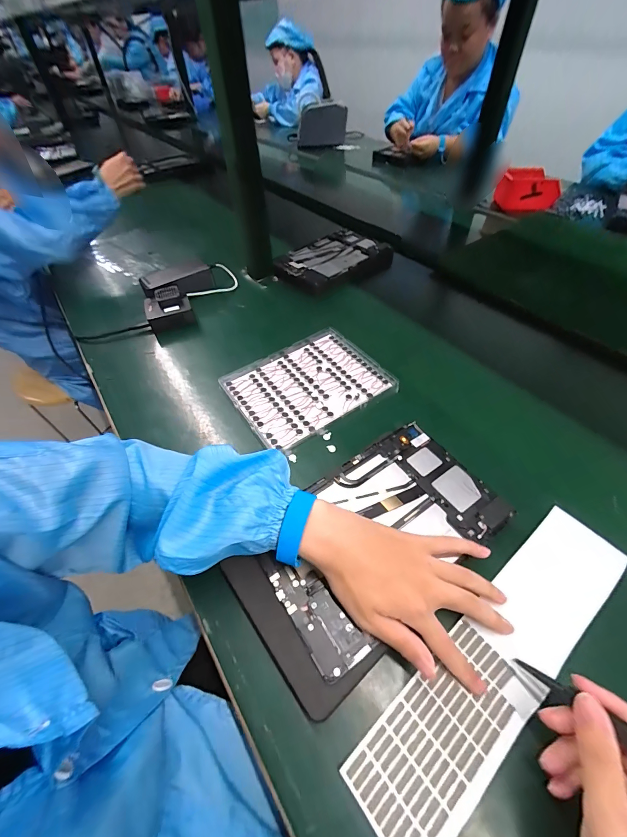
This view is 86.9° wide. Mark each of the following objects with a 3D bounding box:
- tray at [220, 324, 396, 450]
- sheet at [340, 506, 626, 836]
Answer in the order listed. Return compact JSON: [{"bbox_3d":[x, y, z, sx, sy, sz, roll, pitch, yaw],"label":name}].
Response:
[{"bbox_3d":[-0.008,-0.053,0.494,0.212,0.009,0.167,-28,55,-19],"label":"tray"},{"bbox_3d":[0.164,0.196,0.282,0.313,0.008,0.073,-33,56,-23],"label":"sheet"}]

